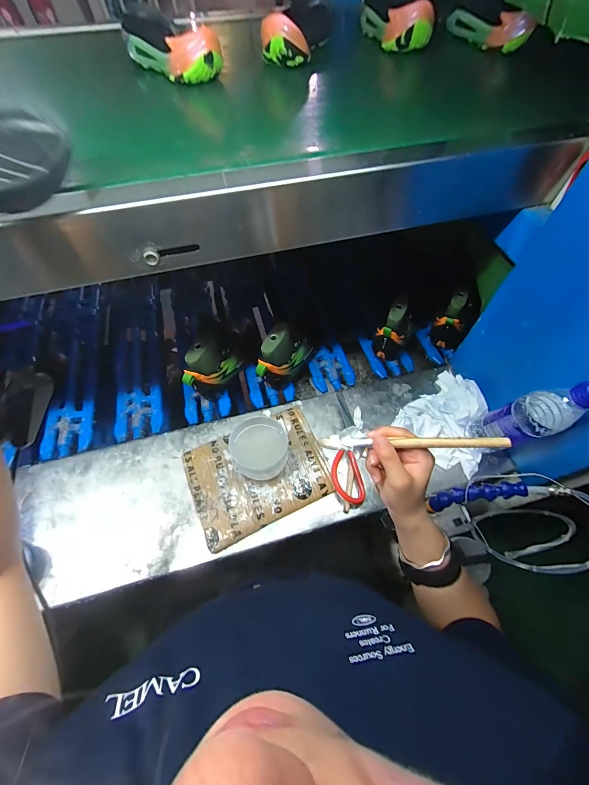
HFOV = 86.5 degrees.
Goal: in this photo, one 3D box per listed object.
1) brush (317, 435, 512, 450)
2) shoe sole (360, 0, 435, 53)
[{"bbox_3d":[0.118,0.054,0.335,0.189,0.012,0.016,-3,58,22],"label":"brush"},{"bbox_3d":[0.175,-0.662,0.550,0.068,0.064,0.188,-9,62,-3],"label":"shoe sole"}]

